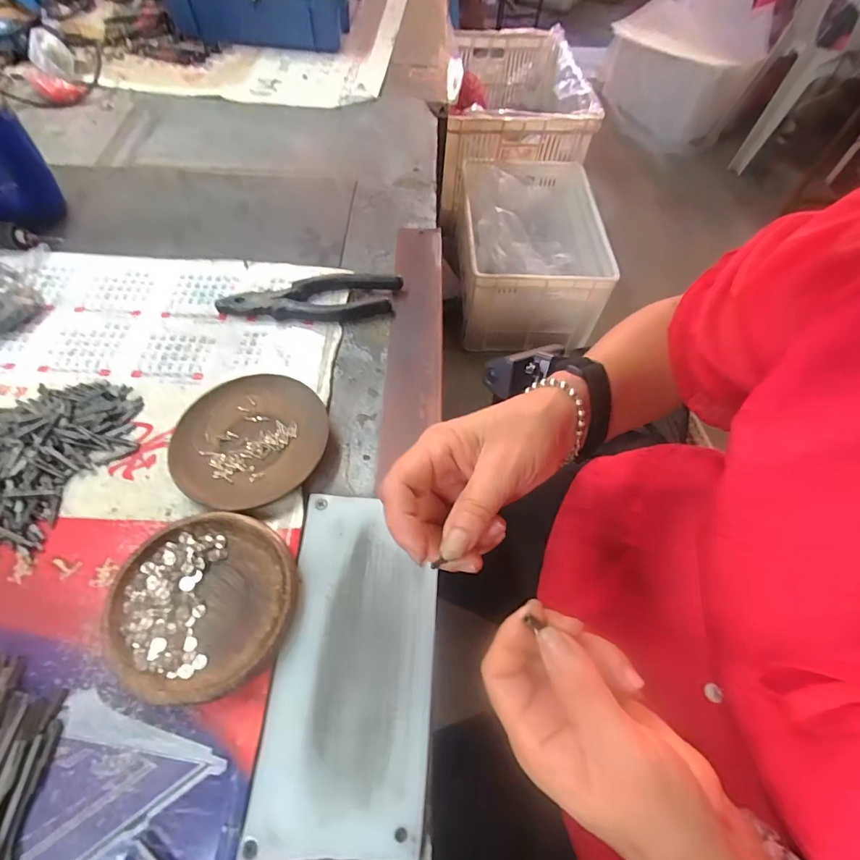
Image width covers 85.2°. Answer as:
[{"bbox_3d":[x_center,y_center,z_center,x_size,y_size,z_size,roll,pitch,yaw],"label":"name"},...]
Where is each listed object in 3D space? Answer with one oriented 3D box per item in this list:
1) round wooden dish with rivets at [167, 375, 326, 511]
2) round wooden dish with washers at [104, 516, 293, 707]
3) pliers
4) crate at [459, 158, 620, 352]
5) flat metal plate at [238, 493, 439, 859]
[{"bbox_3d":[-0.139,0.007,0.361,0.114,0.017,0.110,2,58,-2],"label":"round wooden dish with rivets"},{"bbox_3d":[-0.142,0.108,0.297,0.110,0.019,0.108,2,58,-2],"label":"round wooden dish with washers"},{"bbox_3d":[-0.110,-0.120,0.439,0.167,0.016,0.048,-10,59,-9],"label":"pliers"},{"bbox_3d":[0.265,-0.499,1.267,0.356,0.248,0.536,3,58,-1],"label":"crate"},{"bbox_3d":[-0.045,0.134,0.288,0.093,0.008,0.193,3,60,1],"label":"flat metal plate"}]

